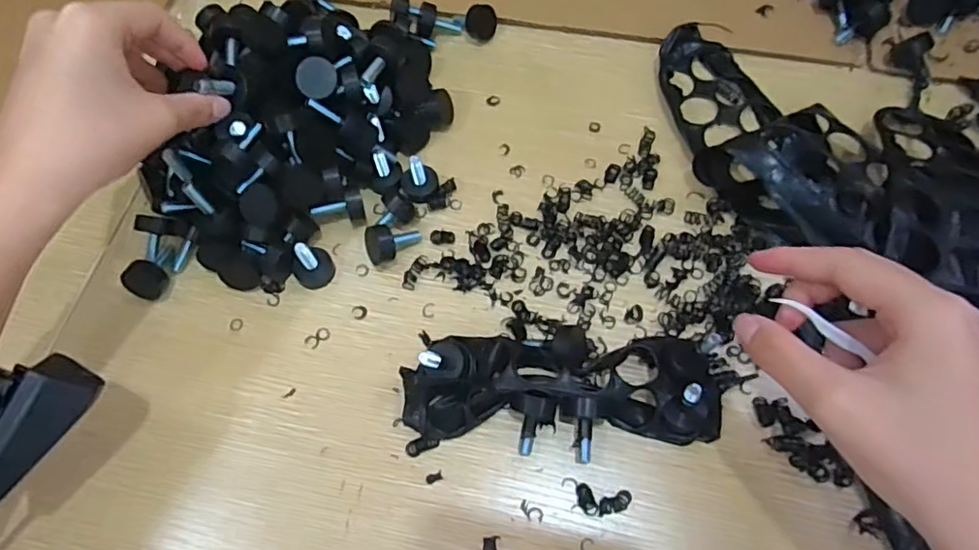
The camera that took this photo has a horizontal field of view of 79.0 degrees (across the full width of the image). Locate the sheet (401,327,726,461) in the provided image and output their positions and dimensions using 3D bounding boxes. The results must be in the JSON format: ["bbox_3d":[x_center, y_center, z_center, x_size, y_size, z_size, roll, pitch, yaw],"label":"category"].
[{"bbox_3d":[0.040,0.061,0.326,0.175,0.029,0.064,-3,65,2],"label":"sheet"}]

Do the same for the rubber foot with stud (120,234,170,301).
[{"bbox_3d":[-0.211,-0.007,0.371,0.017,0.021,0.041,1,65,3],"label":"rubber foot with stud"}]

